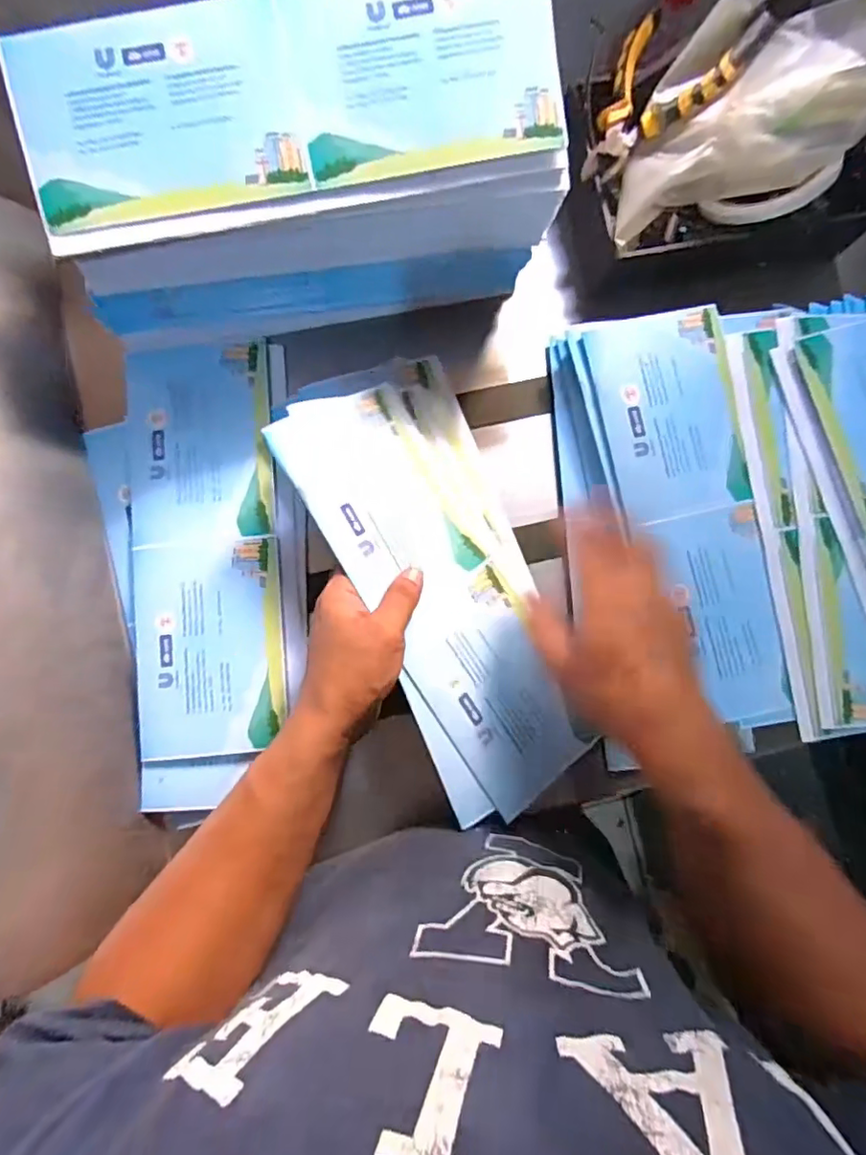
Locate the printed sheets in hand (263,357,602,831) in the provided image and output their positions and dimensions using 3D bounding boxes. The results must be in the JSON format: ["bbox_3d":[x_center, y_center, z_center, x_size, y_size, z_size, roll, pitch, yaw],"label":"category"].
[{"bbox_3d":[0.005,0.000,0.409,0.151,0.015,0.324,-19,85,-30],"label":"printed sheets in hand"}]

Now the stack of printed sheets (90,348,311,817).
[{"bbox_3d":[-0.173,-0.006,0.422,0.138,0.018,0.326,-5,86,0],"label":"stack of printed sheets"}]

